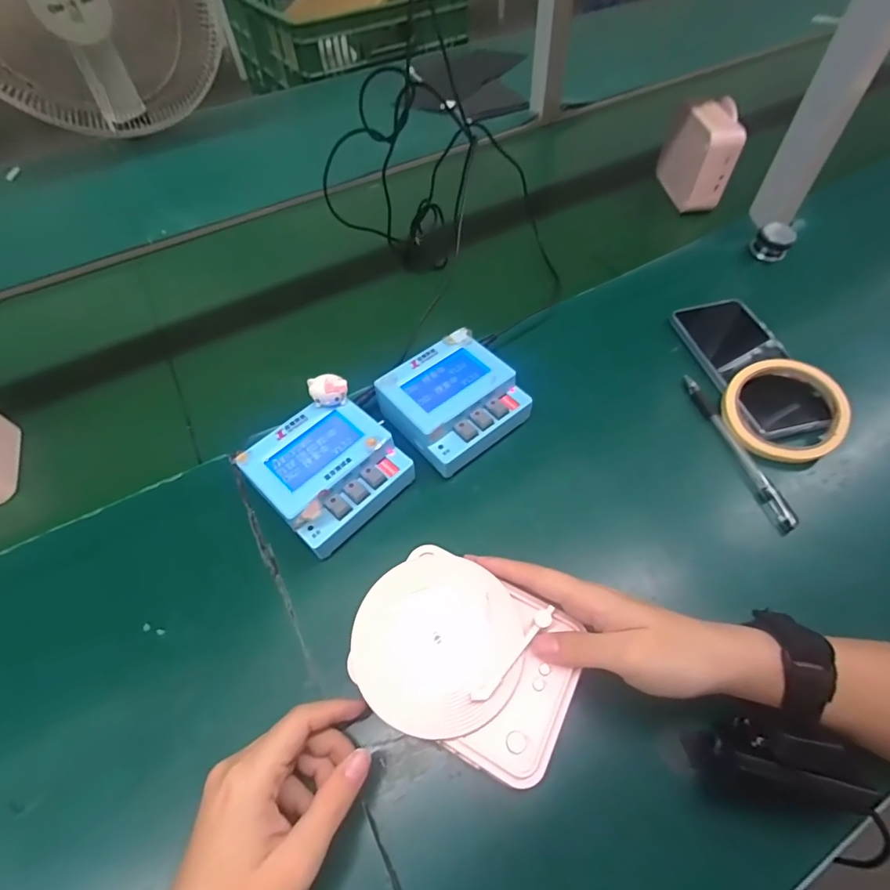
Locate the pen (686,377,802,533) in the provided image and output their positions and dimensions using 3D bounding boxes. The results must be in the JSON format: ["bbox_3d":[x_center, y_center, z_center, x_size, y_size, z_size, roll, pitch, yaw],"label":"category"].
[{"bbox_3d":[0.249,0.001,0.399,0.012,0.011,0.156,-12,55,-5],"label":"pen"}]

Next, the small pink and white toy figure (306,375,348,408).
[{"bbox_3d":[-0.094,-0.043,0.379,0.029,0.026,0.020,-22,56,-12],"label":"small pink and white toy figure"}]

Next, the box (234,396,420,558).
[{"bbox_3d":[-0.090,0.024,0.377,0.100,0.053,0.101,-40,62,-22],"label":"box"}]

